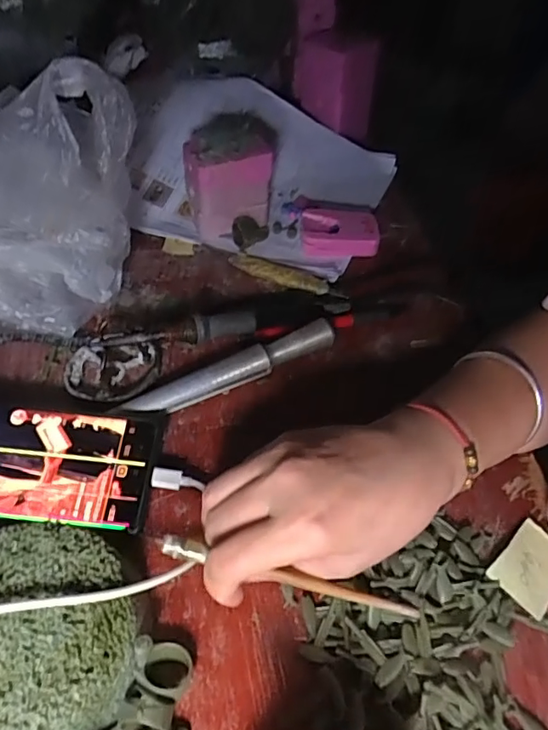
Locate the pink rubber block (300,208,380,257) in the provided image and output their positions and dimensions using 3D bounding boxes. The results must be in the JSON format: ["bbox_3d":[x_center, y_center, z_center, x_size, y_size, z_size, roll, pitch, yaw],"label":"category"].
[{"bbox_3d":[0.061,-0.126,0.501,0.073,0.022,0.043,-6,50,-7],"label":"pink rubber block"}]

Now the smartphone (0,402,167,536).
[{"bbox_3d":[-0.156,0.059,0.334,0.161,0.006,0.079,6,61,0],"label":"smartphone"}]

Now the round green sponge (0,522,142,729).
[{"bbox_3d":[-0.118,0.129,0.257,0.099,0.031,0.099,1,49,-1],"label":"round green sponge"}]

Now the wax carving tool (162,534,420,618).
[{"bbox_3d":[0.011,0.110,0.273,0.139,0.007,0.009,19,44,-9],"label":"wax carving tool"}]

